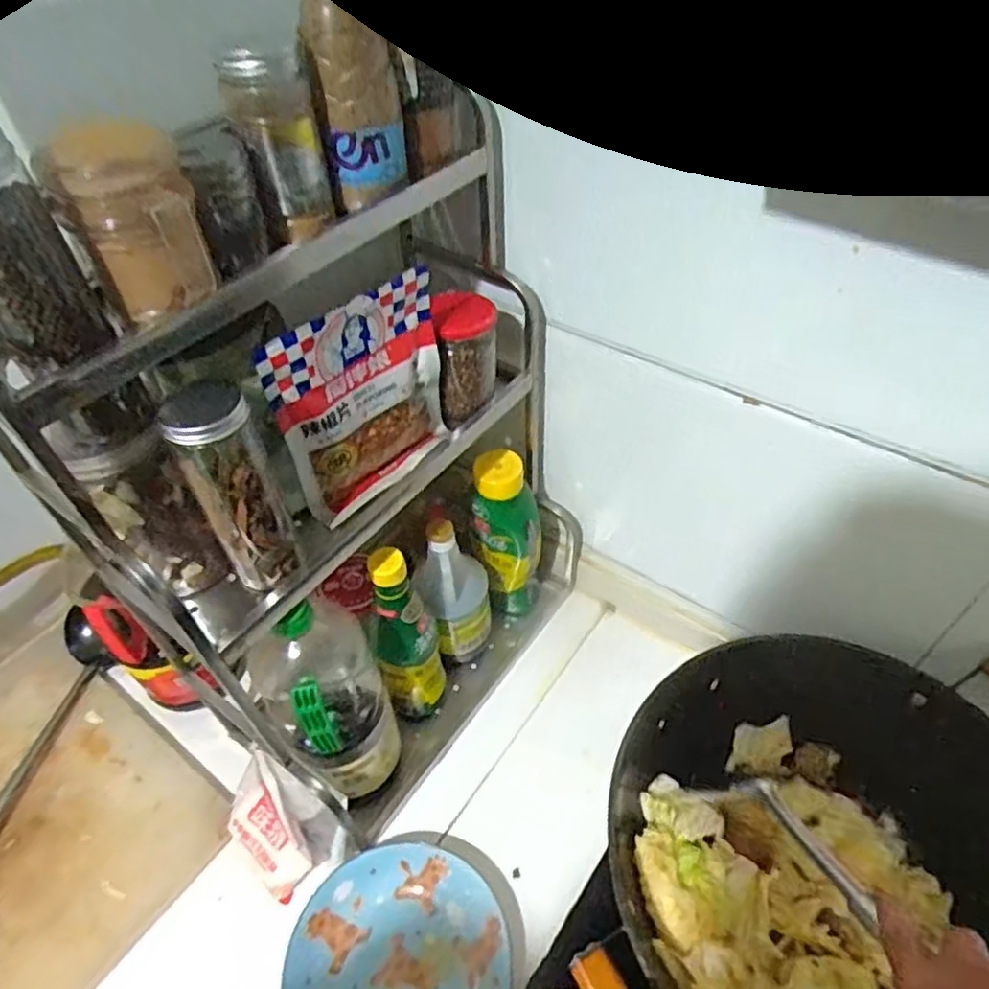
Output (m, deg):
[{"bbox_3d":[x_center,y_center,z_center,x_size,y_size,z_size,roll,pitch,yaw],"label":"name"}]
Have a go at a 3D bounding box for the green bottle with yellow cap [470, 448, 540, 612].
[{"bbox_3d":[0.013,0.059,0.795,0.074,0.245,0.059,-16,49,-11],"label":"green bottle with yellow cap"}]

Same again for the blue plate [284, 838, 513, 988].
[{"bbox_3d":[-0.085,0.430,0.597,0.189,0.033,0.193,-1,48,2],"label":"blue plate"}]

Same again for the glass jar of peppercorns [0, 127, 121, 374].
[{"bbox_3d":[-0.250,-0.126,0.340,0.054,0.117,0.045,-33,55,-25],"label":"glass jar of peppercorns"}]

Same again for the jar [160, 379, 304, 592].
[{"bbox_3d":[-0.181,-0.002,0.466,0.055,0.159,0.059,-25,51,-18],"label":"jar"}]

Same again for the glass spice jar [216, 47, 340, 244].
[{"bbox_3d":[-0.147,-0.238,0.447,0.058,0.110,0.047,-13,49,-9],"label":"glass spice jar"}]

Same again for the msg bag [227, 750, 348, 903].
[{"bbox_3d":[-0.211,0.310,0.626,0.115,0.132,0.082,30,56,26],"label":"msg bag"}]

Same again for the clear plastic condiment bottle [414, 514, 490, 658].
[{"bbox_3d":[-0.043,0.124,0.753,0.076,0.218,0.058,-9,48,-6],"label":"clear plastic condiment bottle"}]

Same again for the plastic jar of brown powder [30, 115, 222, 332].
[{"bbox_3d":[-0.195,-0.148,0.364,0.063,0.098,0.066,-1,48,2],"label":"plastic jar of brown powder"}]

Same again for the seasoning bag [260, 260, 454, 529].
[{"bbox_3d":[-0.099,-0.075,0.531,0.023,0.169,0.152,33,57,28],"label":"seasoning bag"}]

